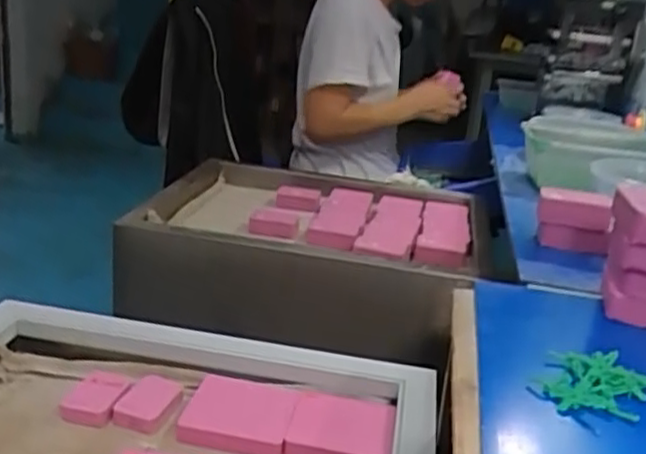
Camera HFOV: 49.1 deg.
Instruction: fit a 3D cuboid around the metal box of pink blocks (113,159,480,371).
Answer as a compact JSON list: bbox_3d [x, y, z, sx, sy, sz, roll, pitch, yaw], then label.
[{"bbox_3d":[-0.004,0.014,1.094,0.489,0.101,0.416,9,19,10],"label":"metal box of pink blocks"}]

